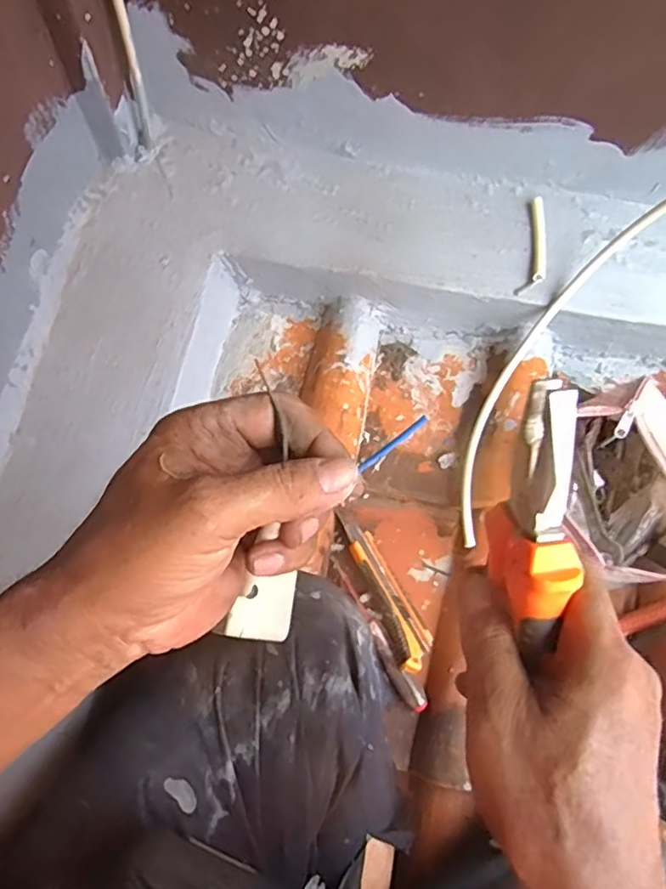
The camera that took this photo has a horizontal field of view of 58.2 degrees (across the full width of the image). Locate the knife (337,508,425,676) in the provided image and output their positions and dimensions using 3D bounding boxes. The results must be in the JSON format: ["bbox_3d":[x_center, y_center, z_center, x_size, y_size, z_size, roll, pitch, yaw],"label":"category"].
[{"bbox_3d":[0.041,0.142,0.580,0.022,0.029,0.161,-24,67,-11],"label":"knife"}]

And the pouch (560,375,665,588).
[{"bbox_3d":[0.255,0.032,0.543,0.125,0.071,0.185,-9,65,-4],"label":"pouch"}]

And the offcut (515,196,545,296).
[{"bbox_3d":[0.195,-0.192,0.580,0.022,0.006,0.096,7,85,3],"label":"offcut"}]

